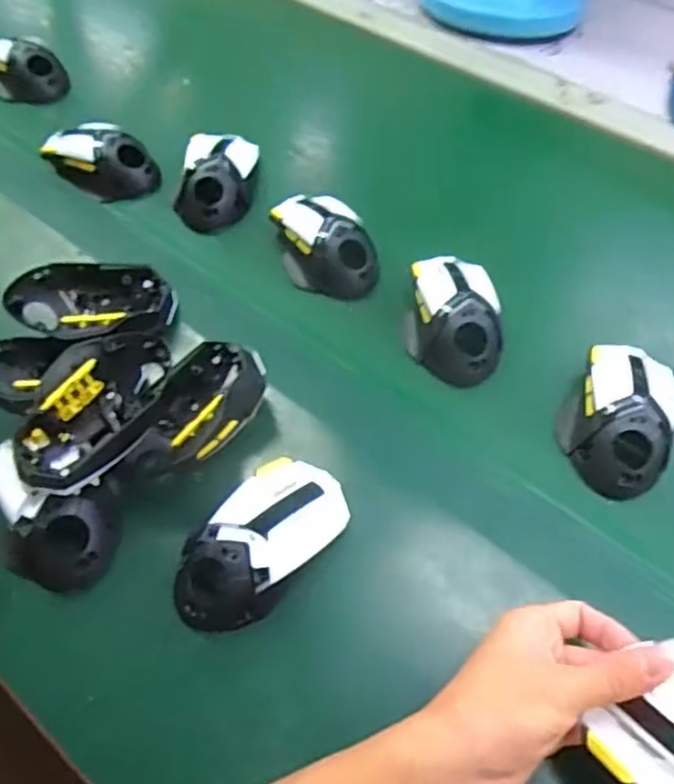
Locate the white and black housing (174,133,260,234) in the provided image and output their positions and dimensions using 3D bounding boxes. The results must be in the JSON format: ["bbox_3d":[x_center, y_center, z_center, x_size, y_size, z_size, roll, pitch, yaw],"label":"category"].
[{"bbox_3d":[-0.111,-0.198,0.625,0.068,0.032,0.109,2,56,3],"label":"white and black housing"}]

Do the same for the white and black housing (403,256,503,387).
[{"bbox_3d":[0.090,-0.061,0.522,0.069,0.033,0.111,1,56,2],"label":"white and black housing"}]

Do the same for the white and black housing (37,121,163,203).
[{"bbox_3d":[-0.224,-0.219,0.644,0.112,0.038,0.064,31,62,20],"label":"white and black housing"}]

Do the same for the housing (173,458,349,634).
[{"bbox_3d":[-0.052,0.095,0.425,0.115,0.037,0.069,-35,62,-20],"label":"housing"}]

